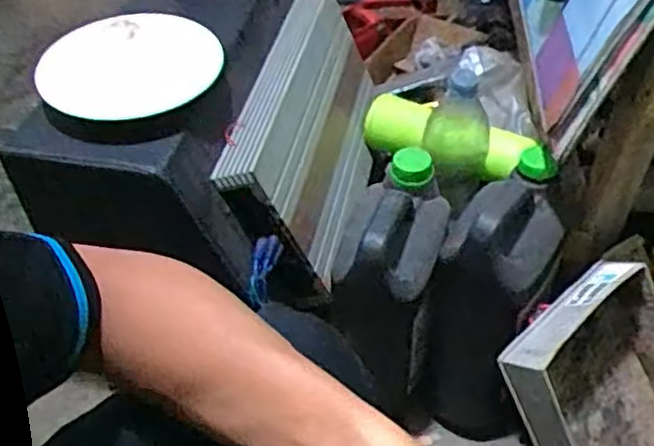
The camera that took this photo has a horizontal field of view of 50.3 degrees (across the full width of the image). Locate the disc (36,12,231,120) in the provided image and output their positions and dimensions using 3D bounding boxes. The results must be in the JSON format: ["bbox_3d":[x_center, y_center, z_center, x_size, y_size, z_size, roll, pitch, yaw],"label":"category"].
[{"bbox_3d":[-0.224,-0.188,0.809,0.207,0.031,0.186,28,54,26],"label":"disc"}]

